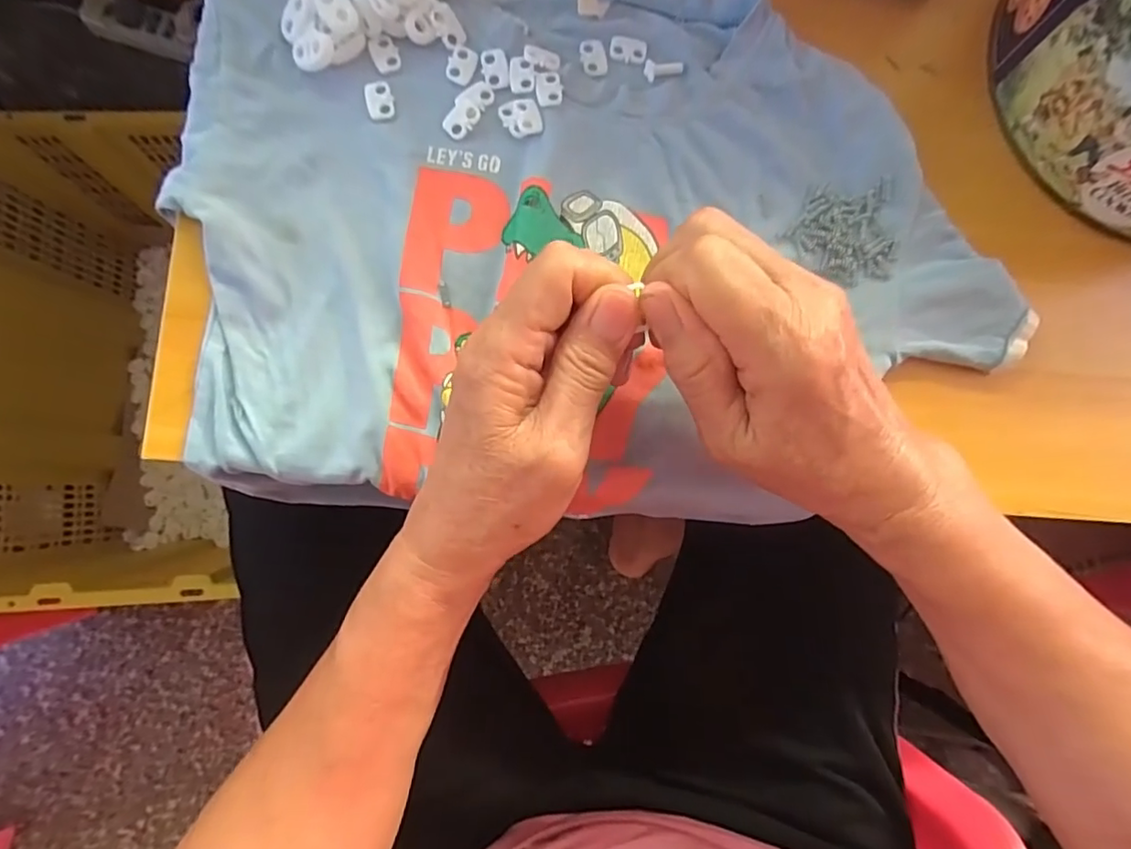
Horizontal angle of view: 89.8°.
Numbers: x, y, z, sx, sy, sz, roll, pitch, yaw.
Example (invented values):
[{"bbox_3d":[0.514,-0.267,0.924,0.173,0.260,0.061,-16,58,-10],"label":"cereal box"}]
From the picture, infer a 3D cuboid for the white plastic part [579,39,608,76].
[{"bbox_3d":[0.014,-0.185,0.285,0.013,0.004,0.020,-13,85,-6],"label":"white plastic part"}]

